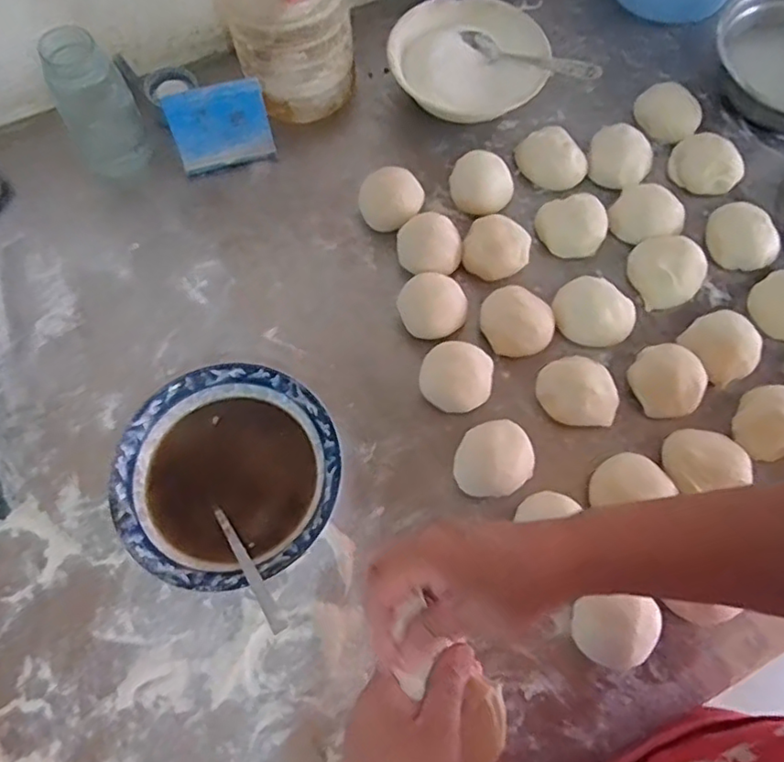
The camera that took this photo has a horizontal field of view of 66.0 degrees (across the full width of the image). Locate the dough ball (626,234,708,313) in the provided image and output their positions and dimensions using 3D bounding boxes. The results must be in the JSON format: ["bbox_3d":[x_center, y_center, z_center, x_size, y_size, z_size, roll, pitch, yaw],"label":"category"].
[{"bbox_3d":[0.270,-0.110,0.581,0.067,0.025,0.063,0,68,1],"label":"dough ball"}]

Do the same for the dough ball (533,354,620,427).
[{"bbox_3d":[0.166,0.008,0.535,0.068,0.036,0.063,0,68,1],"label":"dough ball"}]

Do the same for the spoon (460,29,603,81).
[{"bbox_3d":[0.141,-0.341,0.634,0.160,0.016,0.026,32,72,26],"label":"spoon"}]

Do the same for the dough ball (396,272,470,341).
[{"bbox_3d":[0.038,-0.067,0.555,0.057,0.033,0.057,0,68,1],"label":"dough ball"}]

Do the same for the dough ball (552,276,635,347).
[{"bbox_3d":[0.191,-0.067,0.565,0.075,0.036,0.064,29,72,12],"label":"dough ball"}]

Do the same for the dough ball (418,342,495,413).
[{"bbox_3d":[0.057,-0.004,0.534,0.061,0.039,0.062,0,68,1],"label":"dough ball"}]

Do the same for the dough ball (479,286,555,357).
[{"bbox_3d":[0.116,-0.055,0.556,0.069,0.037,0.064,0,68,1],"label":"dough ball"}]

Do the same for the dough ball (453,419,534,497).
[{"bbox_3d":[0.086,0.067,0.507,0.065,0.036,0.058,-10,69,-3],"label":"dough ball"}]

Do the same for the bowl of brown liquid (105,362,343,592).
[{"bbox_3d":[-0.129,0.078,0.497,0.170,0.053,0.171,0,68,1],"label":"bowl of brown liquid"}]

